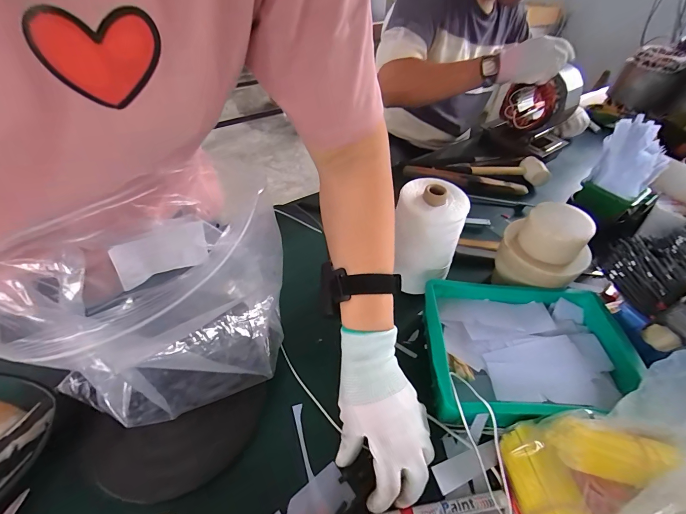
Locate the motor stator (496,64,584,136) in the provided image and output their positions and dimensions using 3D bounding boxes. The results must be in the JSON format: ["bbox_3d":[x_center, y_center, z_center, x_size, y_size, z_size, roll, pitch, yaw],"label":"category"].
[{"bbox_3d":[0.485,-0.375,0.776,0.129,0.136,0.129,-17,50,-20],"label":"motor stator"}]

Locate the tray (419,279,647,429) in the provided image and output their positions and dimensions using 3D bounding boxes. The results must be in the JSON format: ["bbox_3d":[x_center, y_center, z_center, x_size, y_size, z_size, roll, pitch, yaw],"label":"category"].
[{"bbox_3d":[0.228,0.123,0.418,0.242,0.080,0.175,0,46,-4],"label":"tray"}]

